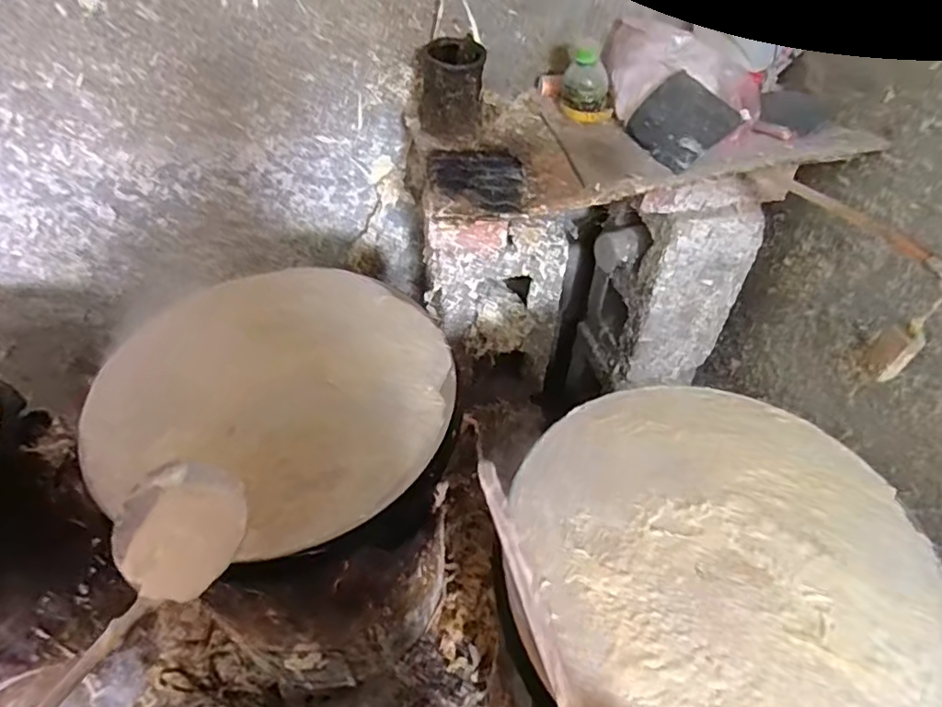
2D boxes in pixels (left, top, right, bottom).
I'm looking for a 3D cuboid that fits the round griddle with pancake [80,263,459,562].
[{"bbox_3d":[-0.196,0.022,0.634,0.342,0.040,0.349,0,49,0],"label":"round griddle with pancake"}]

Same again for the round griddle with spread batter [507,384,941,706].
[{"bbox_3d":[0.232,0.178,0.523,0.348,0.019,0.372,0,49,0],"label":"round griddle with spread batter"}]

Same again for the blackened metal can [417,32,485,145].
[{"bbox_3d":[-0.027,-0.374,0.827,0.077,0.129,0.077,-13,50,-11],"label":"blackened metal can"}]

